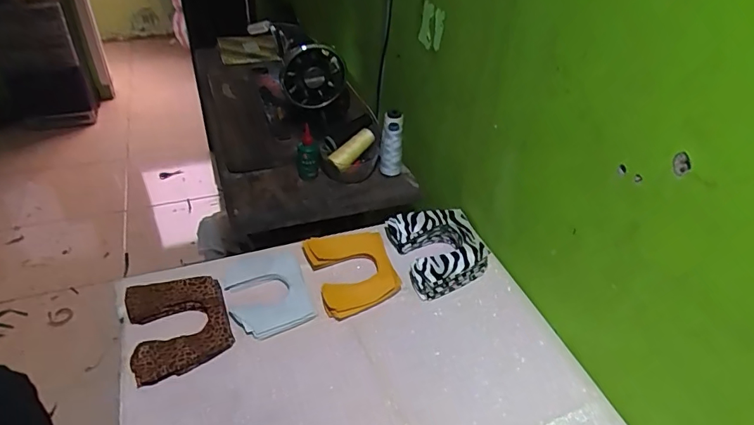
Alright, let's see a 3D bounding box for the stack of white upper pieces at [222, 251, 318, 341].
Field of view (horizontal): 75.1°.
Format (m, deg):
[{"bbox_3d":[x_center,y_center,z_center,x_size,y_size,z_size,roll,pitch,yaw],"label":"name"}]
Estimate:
[{"bbox_3d":[-0.169,0.121,0.760,0.117,0.033,0.150,-13,41,-19],"label":"stack of white upper pieces"}]

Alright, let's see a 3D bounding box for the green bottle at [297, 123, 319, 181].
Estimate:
[{"bbox_3d":[-0.144,-0.121,1.003,0.044,0.111,0.054,-7,40,-12],"label":"green bottle"}]

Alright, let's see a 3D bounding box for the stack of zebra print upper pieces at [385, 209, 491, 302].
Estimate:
[{"bbox_3d":[0.103,0.062,0.834,0.134,0.061,0.162,-11,41,-17],"label":"stack of zebra print upper pieces"}]

